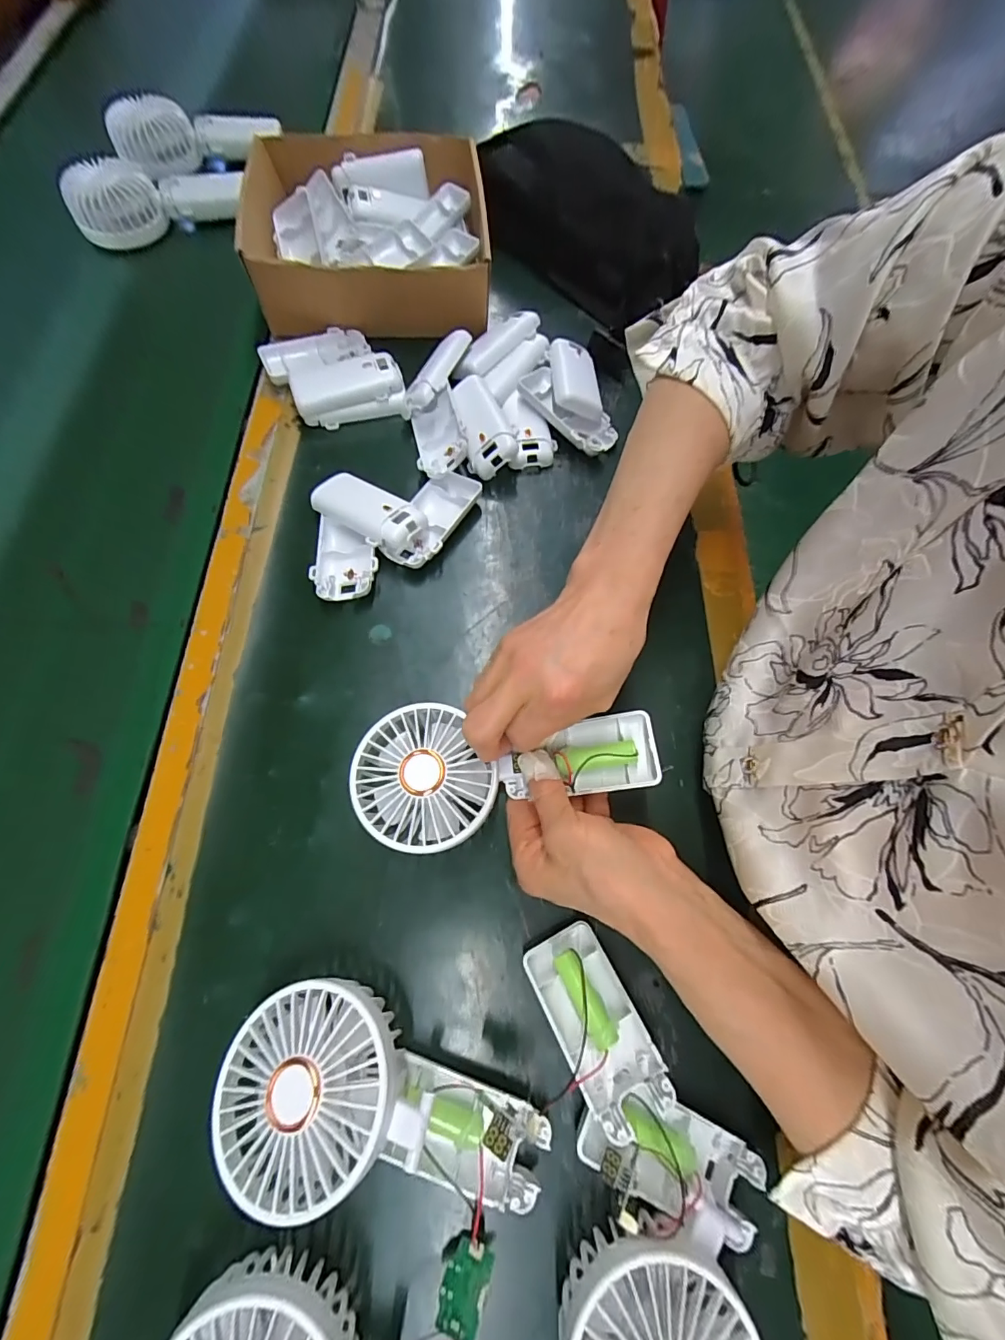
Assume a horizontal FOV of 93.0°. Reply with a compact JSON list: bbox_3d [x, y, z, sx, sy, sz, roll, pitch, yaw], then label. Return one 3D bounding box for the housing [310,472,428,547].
[{"bbox_3d":[-0.104,-0.125,0.376,0.094,0.025,0.045,35,73,13],"label":"housing"}]

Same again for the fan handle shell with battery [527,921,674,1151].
[{"bbox_3d":[0.051,0.193,0.264,0.045,0.027,0.089,-28,72,-8],"label":"fan handle shell with battery"}]

